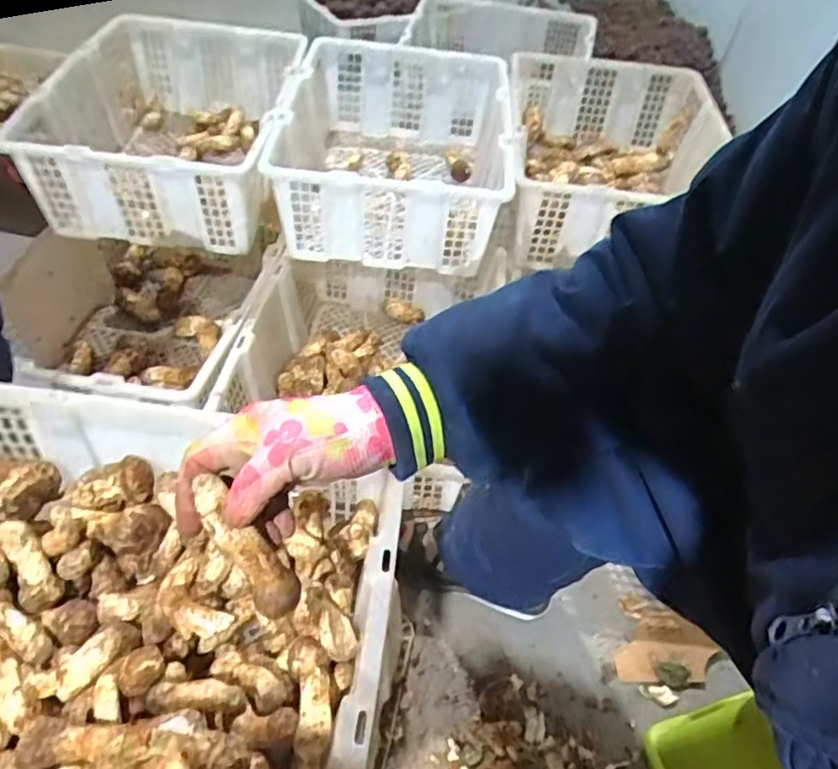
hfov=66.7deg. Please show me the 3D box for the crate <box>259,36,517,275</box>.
[{"bbox_3d":[-0.038,-0.426,1.139,0.379,0.179,0.578,6,48,-1],"label":"crate"}]

